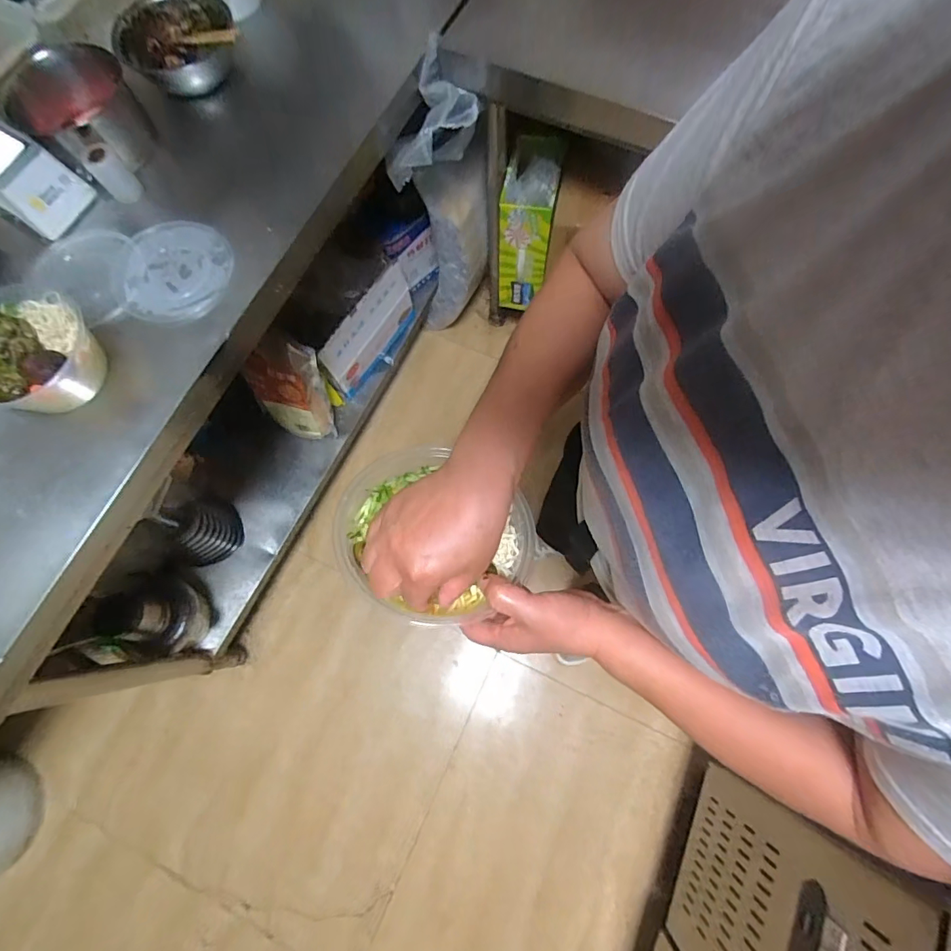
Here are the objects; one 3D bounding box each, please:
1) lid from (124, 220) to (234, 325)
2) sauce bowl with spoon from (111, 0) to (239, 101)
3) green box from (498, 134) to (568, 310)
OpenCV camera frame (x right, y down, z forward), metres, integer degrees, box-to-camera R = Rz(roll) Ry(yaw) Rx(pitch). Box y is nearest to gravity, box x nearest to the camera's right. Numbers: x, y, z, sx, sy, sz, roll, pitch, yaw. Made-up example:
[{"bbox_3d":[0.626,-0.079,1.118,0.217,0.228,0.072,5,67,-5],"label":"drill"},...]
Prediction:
[{"bbox_3d":[-0.429,-0.298,0.678,0.141,0.023,0.159,-3,74,-2],"label":"lid"},{"bbox_3d":[-0.487,-0.722,0.768,0.188,0.077,0.184,-27,76,-9],"label":"sauce bowl with spoon"},{"bbox_3d":[0.134,-0.634,1.200,0.132,0.363,0.208,13,74,2],"label":"green box"}]

